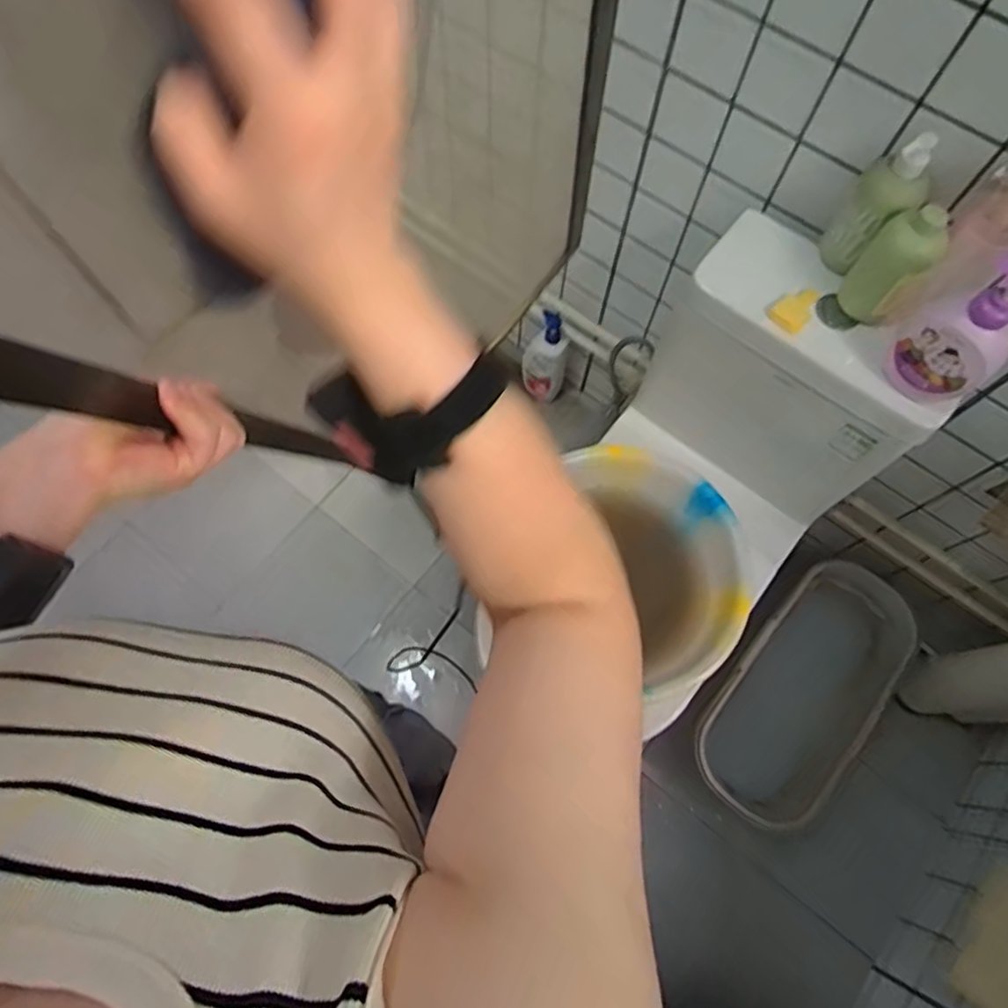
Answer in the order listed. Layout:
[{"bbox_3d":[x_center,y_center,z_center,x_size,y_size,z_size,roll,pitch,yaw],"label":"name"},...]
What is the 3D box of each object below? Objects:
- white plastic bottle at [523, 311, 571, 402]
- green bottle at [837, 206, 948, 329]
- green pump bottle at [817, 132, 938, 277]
[{"bbox_3d":[0.094,-0.331,1.514,0.099,0.229,0.094,8,69,2],"label":"white plastic bottle"},{"bbox_3d":[0.444,-0.271,0.755,0.072,0.134,0.050,39,73,12],"label":"green bottle"},{"bbox_3d":[0.430,-0.341,0.762,0.068,0.163,0.059,37,73,12],"label":"green pump bottle"}]

